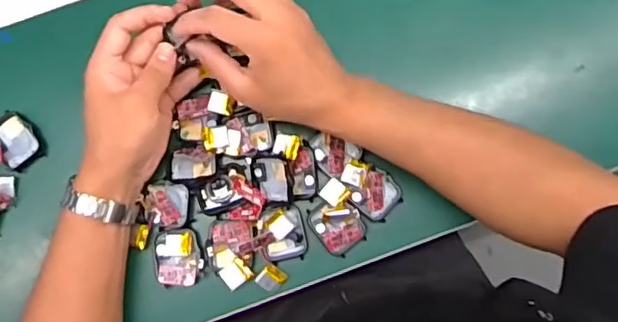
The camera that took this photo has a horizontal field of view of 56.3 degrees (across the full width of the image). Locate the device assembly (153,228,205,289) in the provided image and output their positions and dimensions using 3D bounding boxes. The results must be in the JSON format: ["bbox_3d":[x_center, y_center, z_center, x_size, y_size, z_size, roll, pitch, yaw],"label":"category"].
[{"bbox_3d":[-0.108,0.080,0.476,0.037,0.005,0.045,-9,85,-1],"label":"device assembly"}]

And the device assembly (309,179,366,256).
[{"bbox_3d":[0.023,0.048,0.480,0.040,0.017,0.057,-26,86,-3],"label":"device assembly"}]

